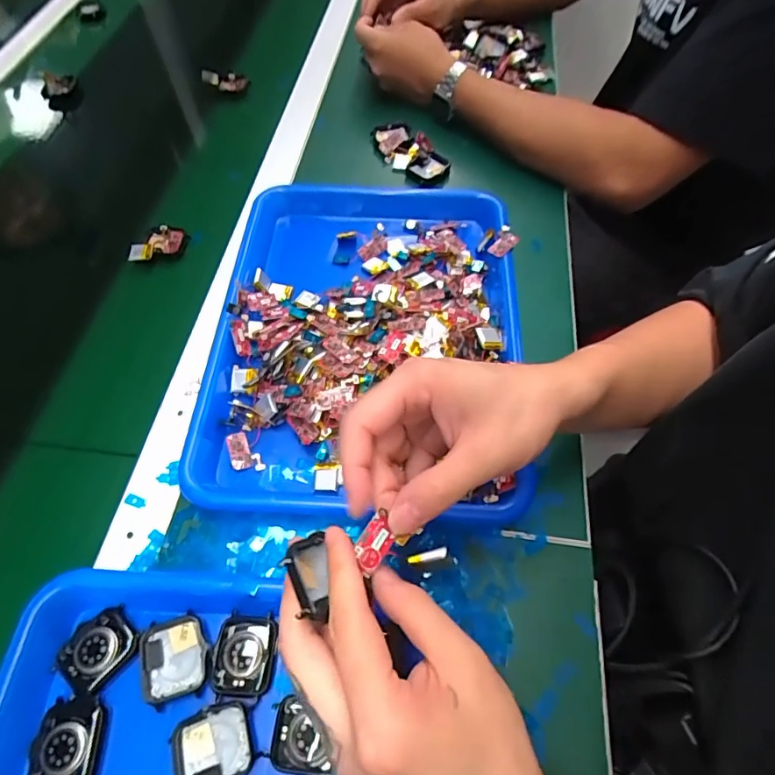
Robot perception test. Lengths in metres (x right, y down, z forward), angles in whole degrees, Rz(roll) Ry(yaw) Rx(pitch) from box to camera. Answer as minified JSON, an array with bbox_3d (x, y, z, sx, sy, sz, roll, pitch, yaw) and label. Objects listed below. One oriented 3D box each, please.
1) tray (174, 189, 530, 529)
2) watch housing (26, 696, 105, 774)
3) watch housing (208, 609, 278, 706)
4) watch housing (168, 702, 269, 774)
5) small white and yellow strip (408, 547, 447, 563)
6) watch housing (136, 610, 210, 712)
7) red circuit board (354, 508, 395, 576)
[{"bbox_3d":[-0.016,-0.055,0.421,0.252,0.045,0.326,1,60,1],"label":"tray"},{"bbox_3d":[-0.182,0.201,0.274,0.034,0.007,0.046,-2,60,-1],"label":"watch housing"},{"bbox_3d":[-0.088,0.164,0.299,0.035,0.006,0.045,6,60,4],"label":"watch housing"},{"bbox_3d":[-0.098,0.204,0.279,0.044,0.011,0.038,-19,61,-10],"label":"watch housing"},{"bbox_3d":[0.020,0.084,0.243,0.020,0.004,0.005,-16,60,8],"label":"small white and yellow strip"},{"bbox_3d":[-0.133,0.166,0.298,0.043,0.010,0.046,-18,61,-10],"label":"watch housing"},{"bbox_3d":[-0.006,0.076,0.238,0.014,0.004,0.028,35,71,1],"label":"red circuit board"}]

